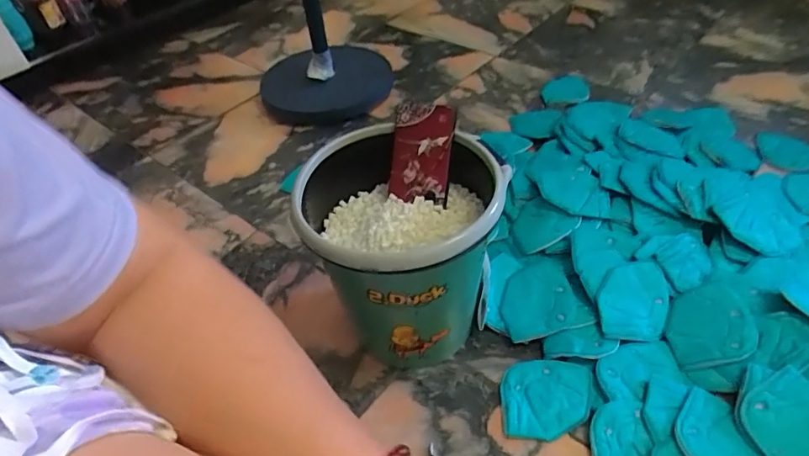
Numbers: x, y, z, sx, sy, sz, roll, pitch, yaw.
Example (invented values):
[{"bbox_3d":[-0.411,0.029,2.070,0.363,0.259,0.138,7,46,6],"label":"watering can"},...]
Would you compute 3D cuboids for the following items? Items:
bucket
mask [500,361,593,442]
[{"bbox_3d":[0.003,0.048,0.669,0.229,0.282,0.224,-3,44,3],"label":"bucket"},{"bbox_3d":[0.184,0.221,0.660,0.113,0.018,0.096,1,44,8],"label":"mask"}]

